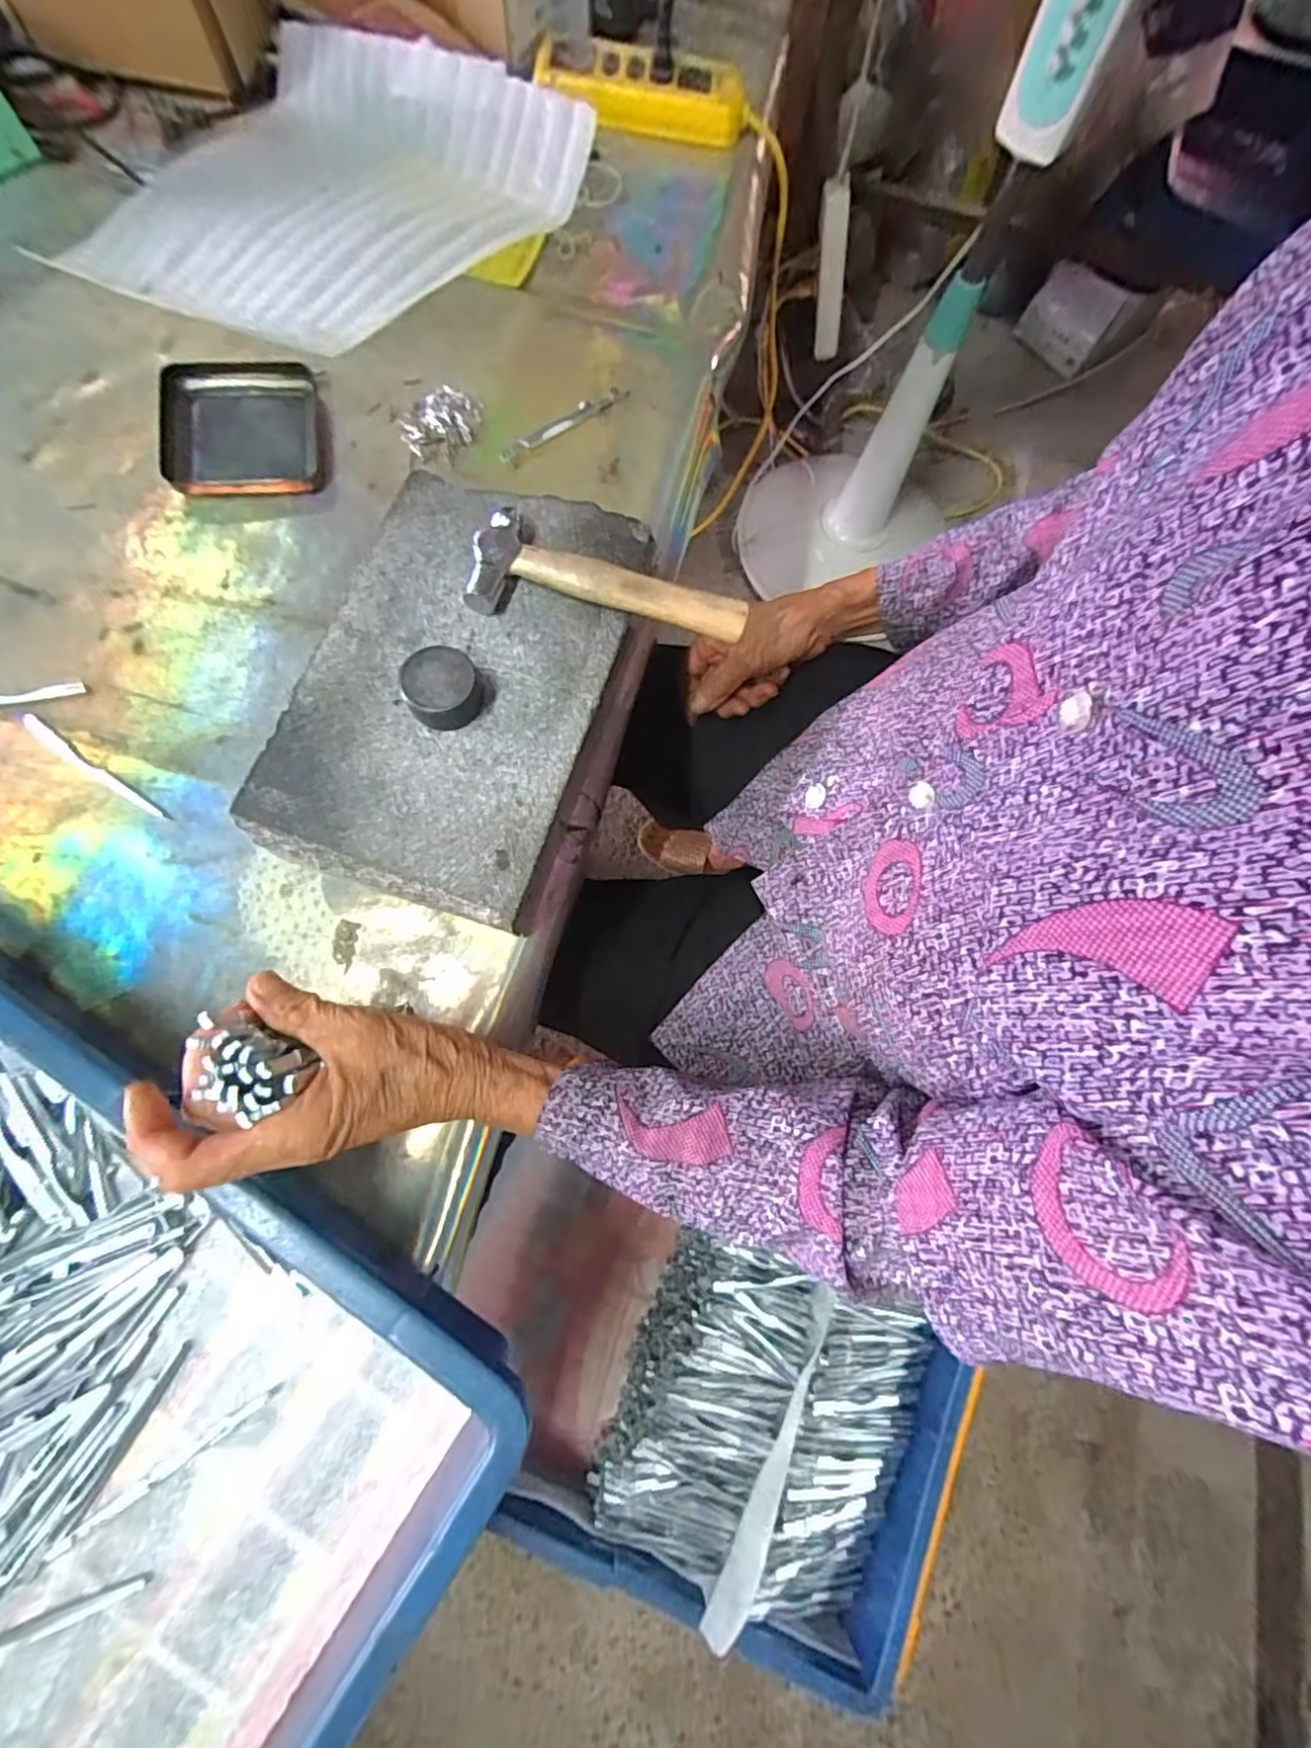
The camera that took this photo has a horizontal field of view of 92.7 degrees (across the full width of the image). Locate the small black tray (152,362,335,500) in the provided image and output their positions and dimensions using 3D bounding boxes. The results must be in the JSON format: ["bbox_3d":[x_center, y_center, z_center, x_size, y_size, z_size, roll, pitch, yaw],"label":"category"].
[{"bbox_3d":[-0.282,-0.301,0.424,0.109,0.016,0.105,-11,77,-7],"label":"small black tray"}]

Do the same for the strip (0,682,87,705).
[{"bbox_3d":[-0.387,-0.106,0.375,0.080,0.004,0.010,-9,75,-4],"label":"strip"}]

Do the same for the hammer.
[{"bbox_3d":[-0.026,-0.159,0.347,0.148,0.016,0.051,13,74,-1],"label":"hammer"}]

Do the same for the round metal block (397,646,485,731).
[{"bbox_3d":[-0.111,-0.096,0.326,0.037,0.023,0.035,1,76,-4],"label":"round metal block"}]

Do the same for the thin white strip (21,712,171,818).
[{"bbox_3d":[-0.325,-0.060,0.361,0.101,0.004,0.010,36,75,3],"label":"thin white strip"}]

